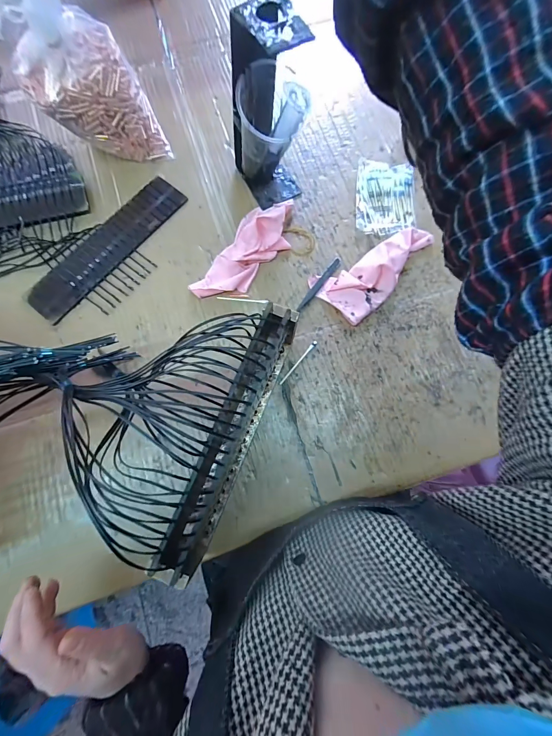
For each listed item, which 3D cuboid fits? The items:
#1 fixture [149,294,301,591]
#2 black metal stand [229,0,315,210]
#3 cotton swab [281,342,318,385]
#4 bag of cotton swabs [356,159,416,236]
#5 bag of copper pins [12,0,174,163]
[{"bbox_3d":[-0.042,0.066,0.336,0.030,0.120,0.283,22,77,5],"label":"fixture"},{"bbox_3d":[-0.008,-0.314,0.380,0.077,0.200,0.089,-23,79,-6],"label":"black metal stand"},{"bbox_3d":[0.030,-0.008,0.410,0.006,0.004,0.076,40,79,9],"label":"cotton swab"},{"bbox_3d":[0.165,-0.261,0.459,0.082,0.025,0.115,3,76,1],"label":"bag of cotton swabs"},{"bbox_3d":[-0.244,-0.366,0.397,0.138,0.174,0.078,-26,79,-7],"label":"bag of copper pins"}]

